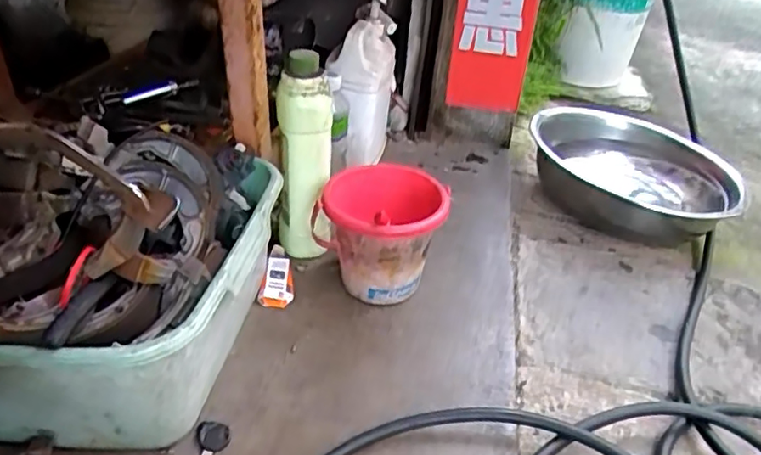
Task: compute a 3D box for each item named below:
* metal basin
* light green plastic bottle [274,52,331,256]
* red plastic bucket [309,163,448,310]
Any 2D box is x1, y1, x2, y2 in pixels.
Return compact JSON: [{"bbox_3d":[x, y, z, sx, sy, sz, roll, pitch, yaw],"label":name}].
[{"bbox_3d":[0.416,-0.090,1.018,0.323,0.100,0.323,3,34,-2],"label":"metal basin"},{"bbox_3d":[-0.096,-0.080,0.754,0.057,0.256,0.057,-7,35,-16],"label":"light green plastic bottle"},{"bbox_3d":[-0.004,0.015,0.747,0.156,0.139,0.131,4,34,0],"label":"red plastic bucket"}]

